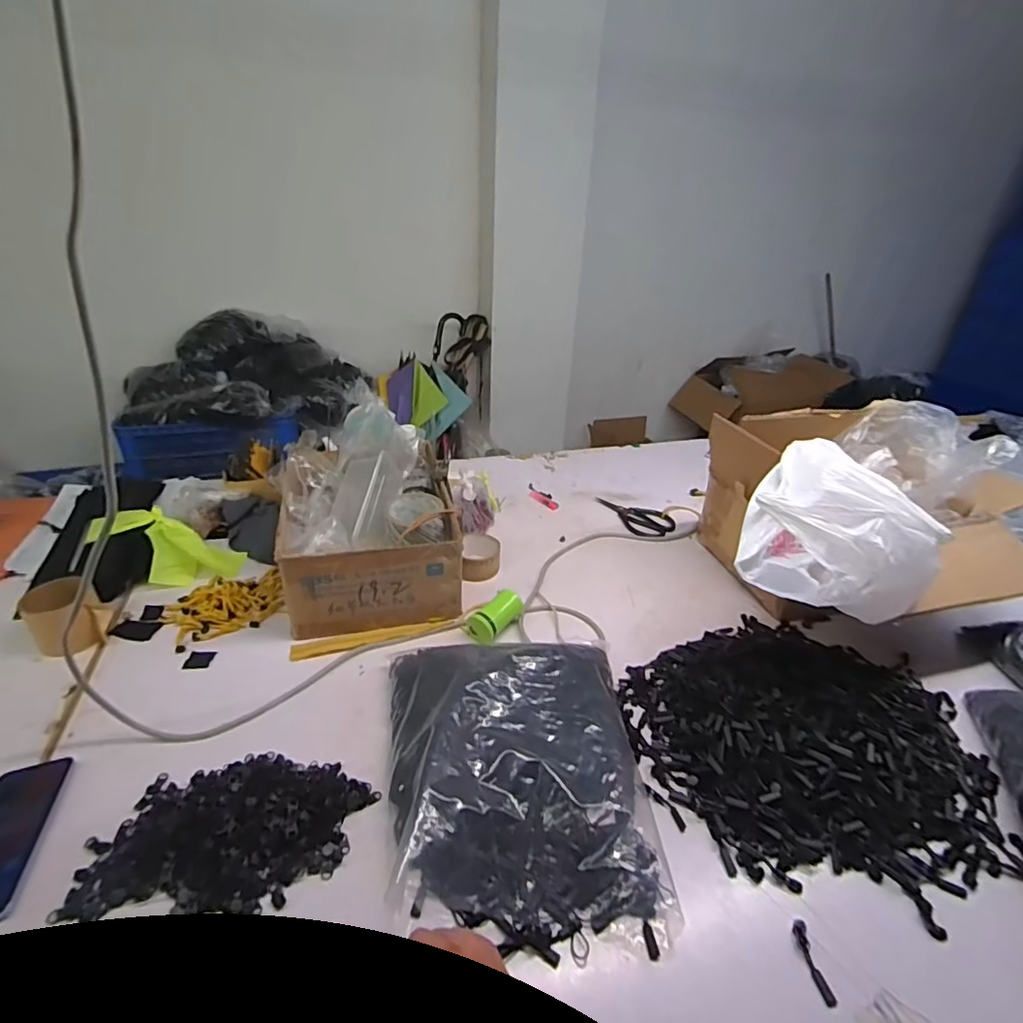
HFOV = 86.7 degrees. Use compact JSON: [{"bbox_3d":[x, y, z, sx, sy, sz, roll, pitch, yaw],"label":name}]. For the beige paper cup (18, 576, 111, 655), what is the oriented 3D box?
[{"bbox_3d":[-0.611,0.147,0.749,0.066,0.083,0.086,27,39,35],"label":"beige paper cup"}]

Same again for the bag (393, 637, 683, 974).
[{"bbox_3d":[0.008,0.272,0.598,0.271,0.088,0.323,-1,31,-6],"label":"bag"}]

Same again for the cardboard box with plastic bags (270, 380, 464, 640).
[{"bbox_3d":[-0.228,0.009,0.886,0.255,0.229,0.296,-5,32,-13],"label":"cardboard box with plastic bags"}]

